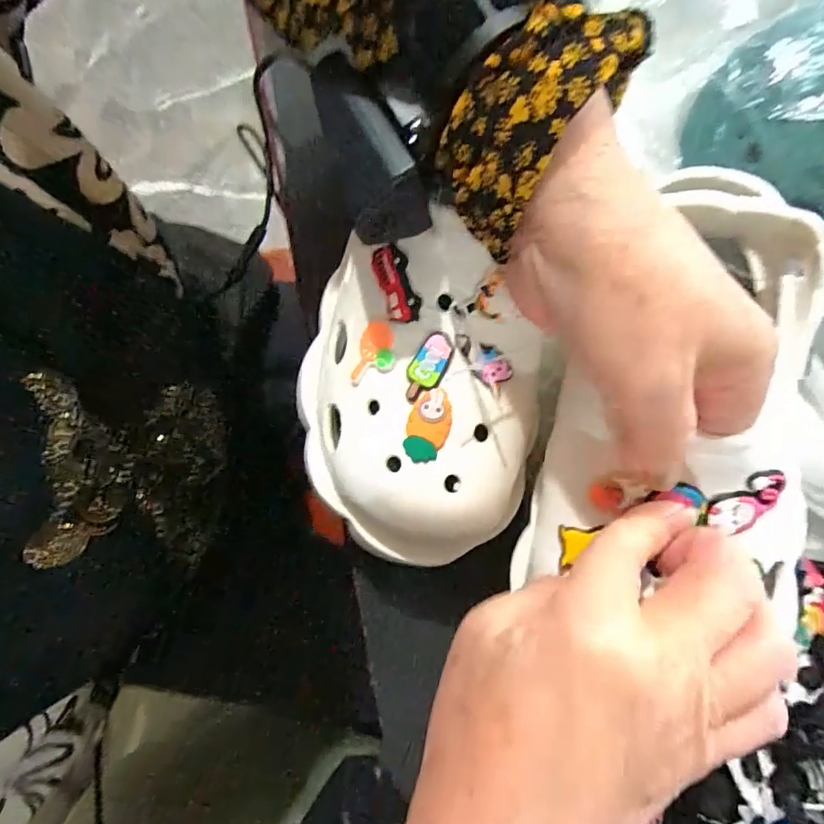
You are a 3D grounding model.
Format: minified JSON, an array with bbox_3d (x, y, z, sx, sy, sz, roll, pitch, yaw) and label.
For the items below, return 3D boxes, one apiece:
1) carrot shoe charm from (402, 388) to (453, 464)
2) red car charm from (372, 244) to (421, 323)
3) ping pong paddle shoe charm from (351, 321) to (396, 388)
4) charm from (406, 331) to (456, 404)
[{"bbox_3d":[0.007,0.005,0.220,0.018,0.004,0.030,10,80,2],"label":"carrot shoe charm"},{"bbox_3d":[-0.007,-0.054,0.228,0.016,0.004,0.033,-16,89,27],"label":"red car charm"},{"bbox_3d":[-0.016,-0.025,0.234,0.019,0.004,0.029,18,97,28],"label":"ping pong paddle shoe charm"},{"bbox_3d":[0.007,-0.018,0.225,0.015,0.007,0.030,34,81,6],"label":"charm"}]

